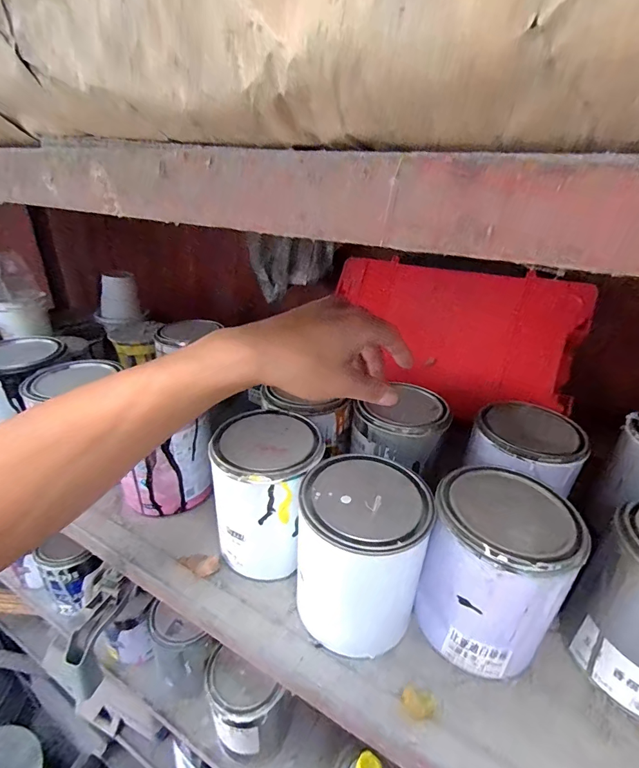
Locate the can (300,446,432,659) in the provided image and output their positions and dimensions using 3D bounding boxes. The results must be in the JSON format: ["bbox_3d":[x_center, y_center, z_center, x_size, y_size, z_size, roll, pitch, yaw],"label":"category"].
[{"bbox_3d":[0.034,0.146,0.330,0.100,0.135,0.095,1,26,0],"label":"can"}]

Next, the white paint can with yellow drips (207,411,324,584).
[{"bbox_3d":[-0.049,0.111,0.390,0.099,0.136,0.098,1,26,0],"label":"white paint can with yellow drips"}]

